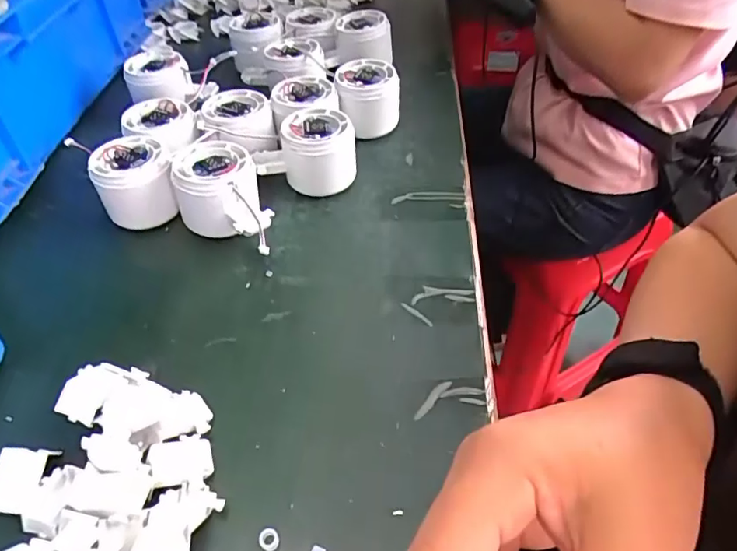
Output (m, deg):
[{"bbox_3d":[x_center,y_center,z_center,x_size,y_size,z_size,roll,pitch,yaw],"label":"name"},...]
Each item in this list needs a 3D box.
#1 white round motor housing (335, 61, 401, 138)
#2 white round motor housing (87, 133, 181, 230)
[{"bbox_3d":[-0.001,-0.159,0.487,0.058,0.055,0.048,-4,46,-2],"label":"white round motor housing"},{"bbox_3d":[-0.174,-0.070,0.406,0.058,0.049,0.059,-15,47,-12],"label":"white round motor housing"}]

